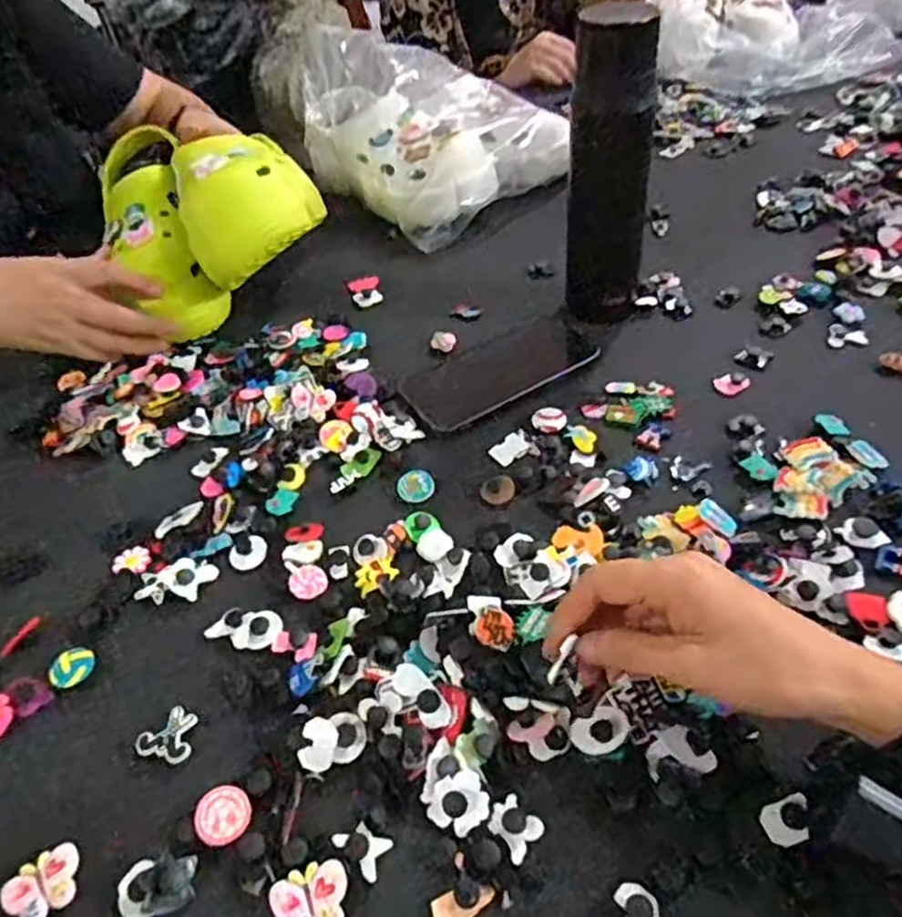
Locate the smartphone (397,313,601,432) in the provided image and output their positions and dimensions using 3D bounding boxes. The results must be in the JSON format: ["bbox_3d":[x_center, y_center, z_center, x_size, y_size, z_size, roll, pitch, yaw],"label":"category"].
[{"bbox_3d":[0.041,-0.076,0.588,0.163,0.011,0.077,-28,53,-16],"label":"smartphone"}]

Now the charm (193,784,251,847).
[{"bbox_3d":[-0.114,0.177,0.349,0.026,0.007,0.025,-4,44,4],"label":"charm"}]

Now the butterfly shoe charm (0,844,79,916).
[{"bbox_3d":[-0.194,0.203,0.334,0.032,0.006,0.029,-34,50,-25],"label":"butterfly shoe charm"}]

